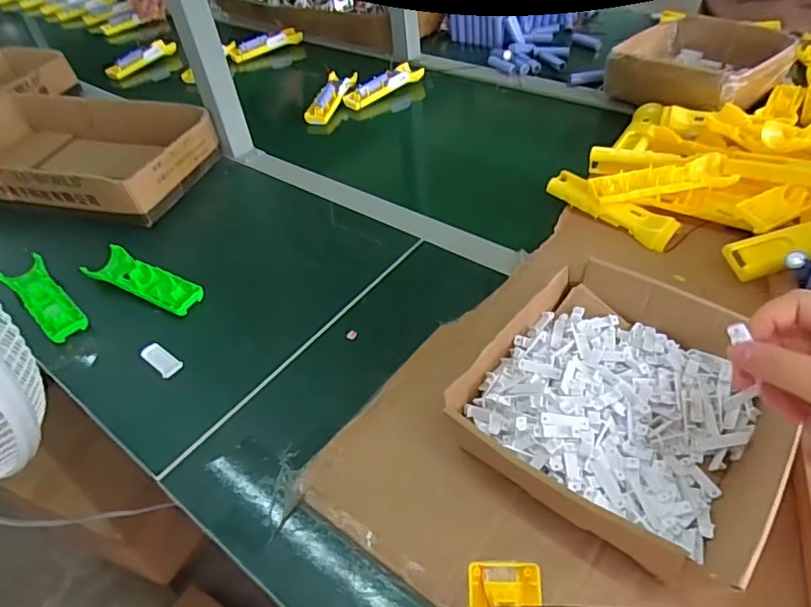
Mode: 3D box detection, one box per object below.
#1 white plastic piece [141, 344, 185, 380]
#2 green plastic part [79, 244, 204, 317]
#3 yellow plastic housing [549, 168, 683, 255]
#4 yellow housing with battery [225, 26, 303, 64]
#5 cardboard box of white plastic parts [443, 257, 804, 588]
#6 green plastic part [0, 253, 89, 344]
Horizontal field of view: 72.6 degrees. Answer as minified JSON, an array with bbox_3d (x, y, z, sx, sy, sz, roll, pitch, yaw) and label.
[{"bbox_3d":[-0.262,0.060,0.593,0.052,0.012,0.022,30,56,32],"label":"white plastic piece"},{"bbox_3d":[-0.323,-0.031,0.676,0.163,0.026,0.048,19,51,25],"label":"green plastic part"},{"bbox_3d":[0.251,-0.115,0.677,0.038,0.035,0.161,-37,52,-26],"label":"yellow plastic housing"},{"bbox_3d":[-0.320,-0.586,1.244,0.172,0.032,0.042,-26,47,-17],"label":"yellow housing with battery"},{"bbox_3d":[0.184,0.079,0.470,0.232,0.058,0.234,24,53,28],"label":"cardboard box of white plastic parts"},{"bbox_3d":[-0.435,-0.006,0.669,0.162,0.027,0.049,31,56,32],"label":"green plastic part"}]

